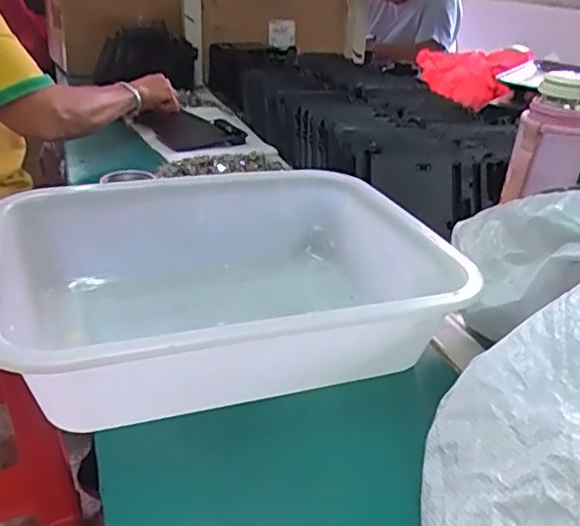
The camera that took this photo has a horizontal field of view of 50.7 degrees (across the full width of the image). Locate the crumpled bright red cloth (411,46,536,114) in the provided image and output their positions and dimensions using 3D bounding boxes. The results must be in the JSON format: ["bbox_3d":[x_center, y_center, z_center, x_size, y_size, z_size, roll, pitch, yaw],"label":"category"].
[{"bbox_3d":[0.405,-0.421,1.376,0.229,0.122,0.089,6,27,4],"label":"crumpled bright red cloth"}]

